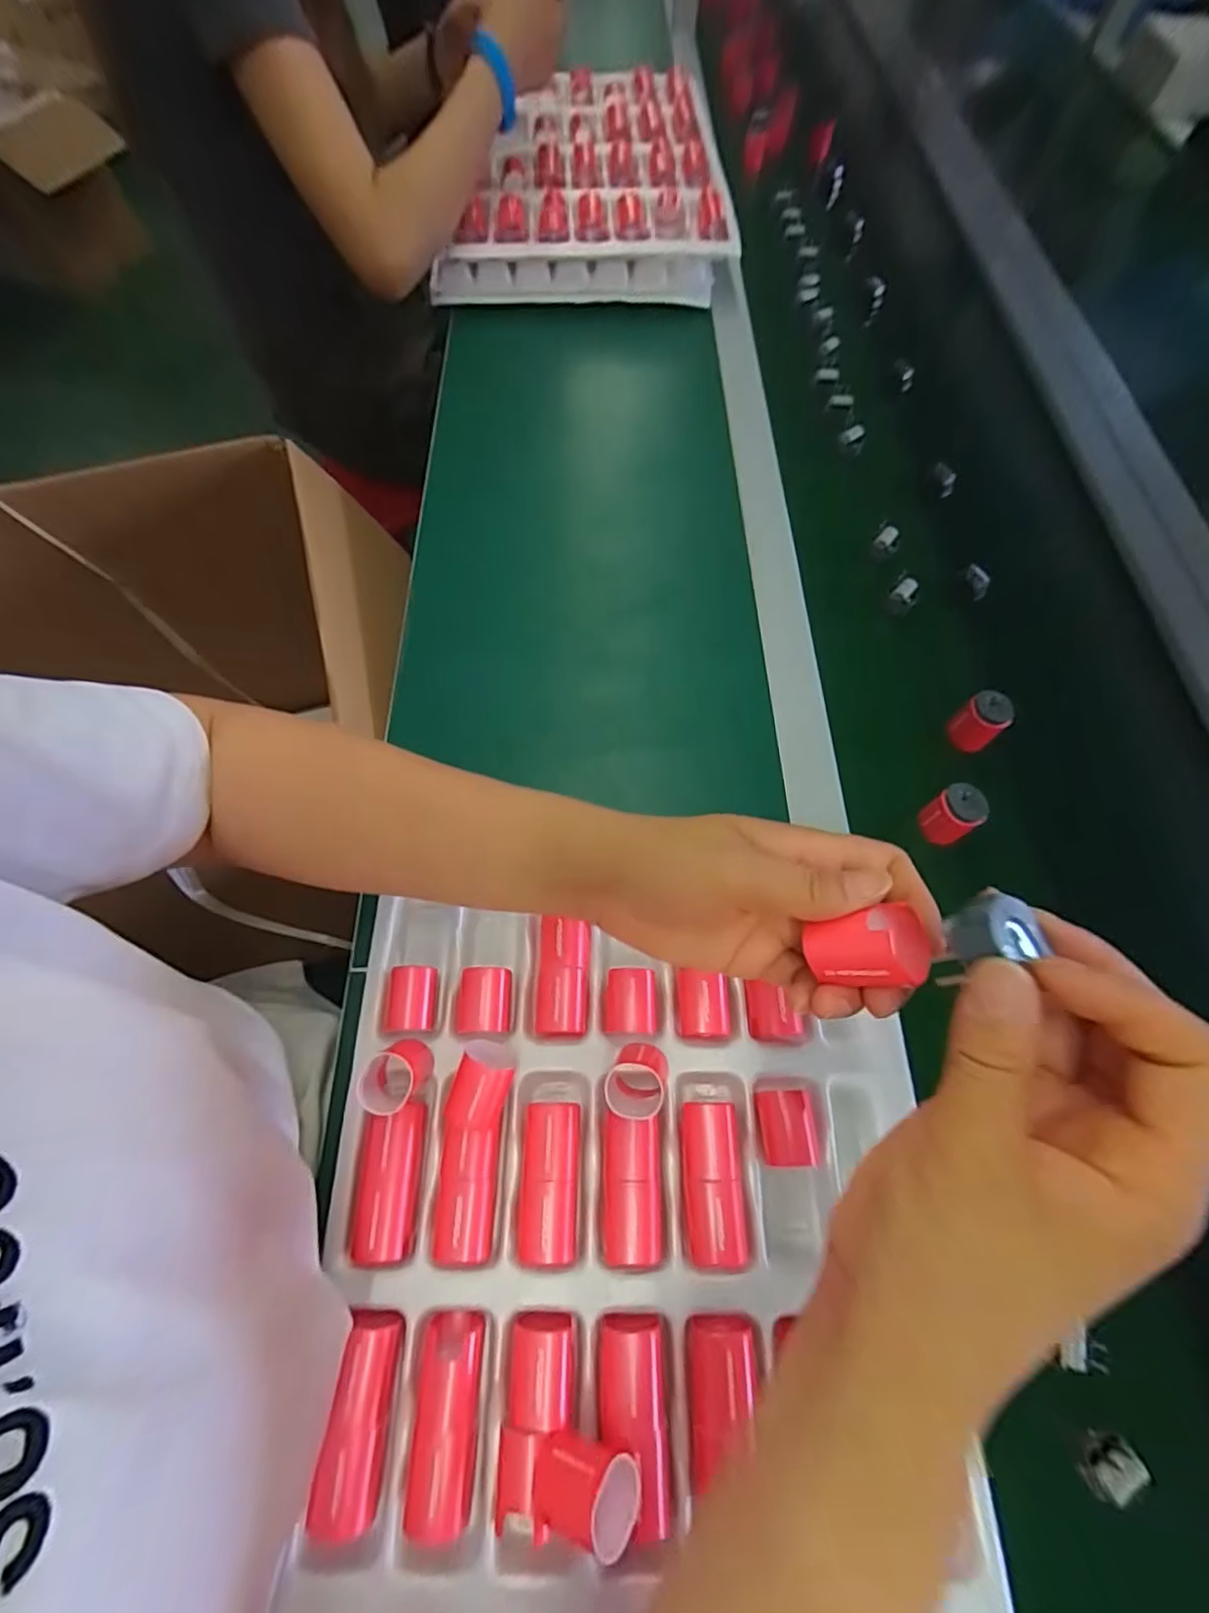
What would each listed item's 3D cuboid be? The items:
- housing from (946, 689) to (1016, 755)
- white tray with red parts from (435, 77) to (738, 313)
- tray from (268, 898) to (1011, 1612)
[{"bbox_3d":[0.285,-0.063,0.456,0.027,0.046,0.031,-34,71,-15],"label":"housing"},{"bbox_3d":[-0.017,-0.782,0.744,0.335,0.066,0.428,3,66,0],"label":"white tray with red parts"},{"bbox_3d":[0.007,0.250,0.294,0.321,0.040,0.417,2,66,0],"label":"tray"}]

